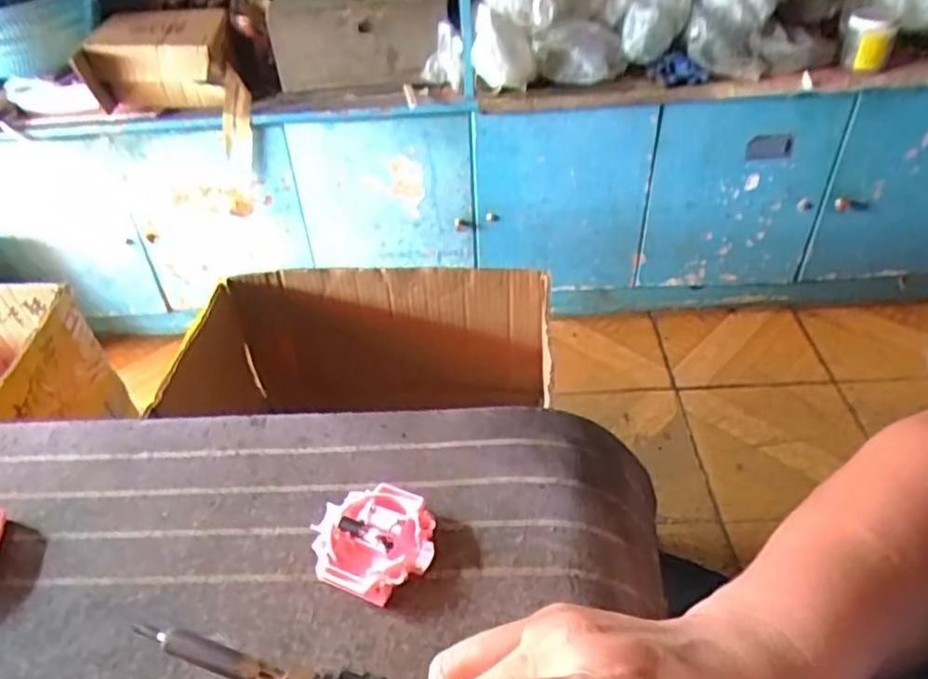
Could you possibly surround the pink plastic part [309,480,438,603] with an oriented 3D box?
[{"bbox_3d":[-0.040,0.092,0.307,0.052,0.016,0.051,-3,41,2],"label":"pink plastic part"}]

